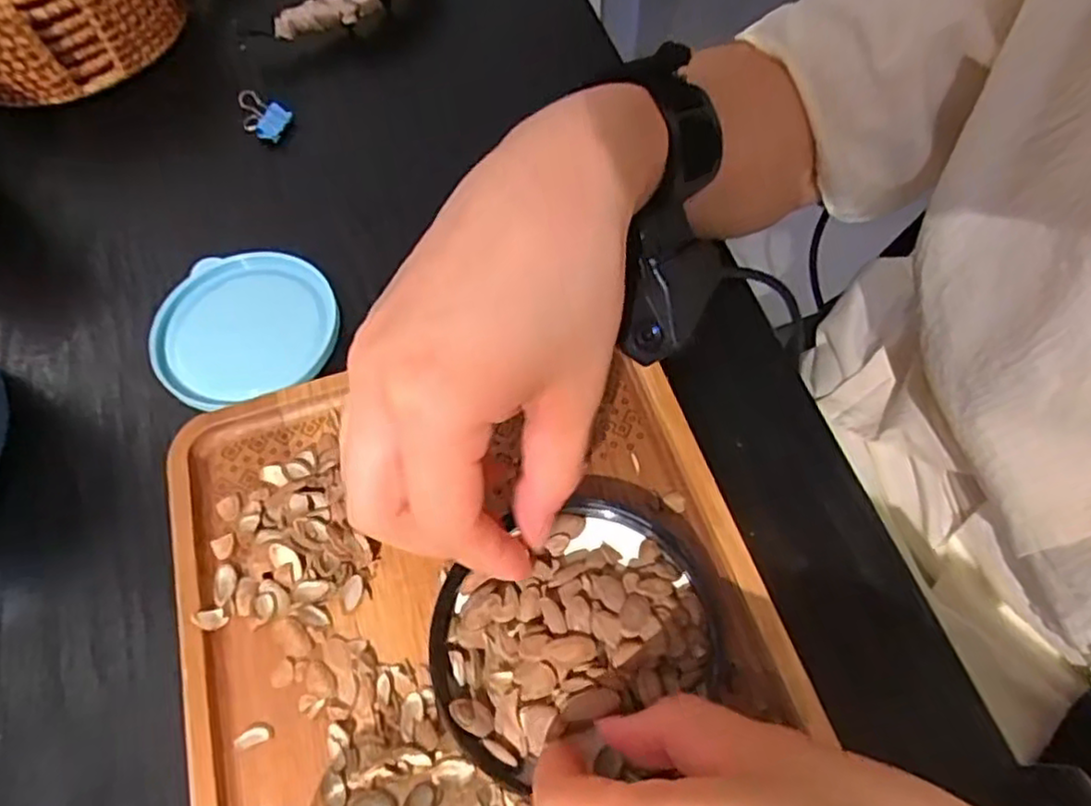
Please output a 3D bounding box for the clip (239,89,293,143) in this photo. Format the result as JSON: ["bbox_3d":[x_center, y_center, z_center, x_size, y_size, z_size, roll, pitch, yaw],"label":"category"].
[{"bbox_3d":[-0.153,-0.158,0.373,0.023,0.018,0.021,28,68,14],"label":"clip"}]

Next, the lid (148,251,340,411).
[{"bbox_3d":[-0.137,-0.037,0.314,0.079,0.007,0.076,-1,64,1],"label":"lid"}]

